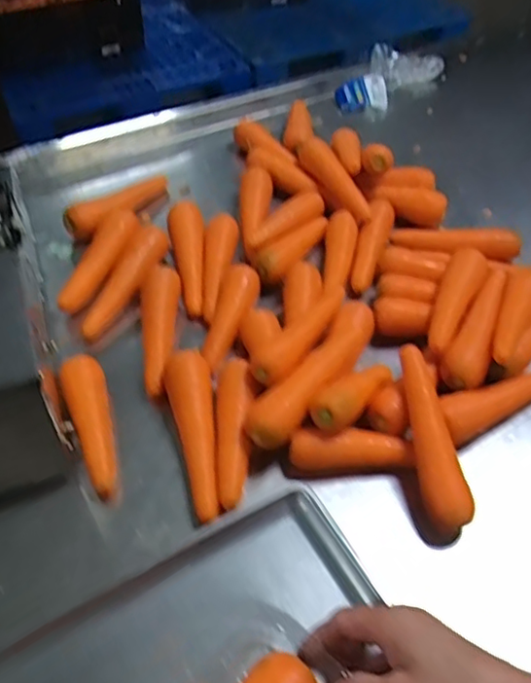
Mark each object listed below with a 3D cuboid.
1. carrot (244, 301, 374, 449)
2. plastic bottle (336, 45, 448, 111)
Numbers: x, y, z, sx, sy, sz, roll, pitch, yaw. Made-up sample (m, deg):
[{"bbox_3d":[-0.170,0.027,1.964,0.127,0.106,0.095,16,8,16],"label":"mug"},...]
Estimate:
[{"bbox_3d":[0.060,0.028,0.664,0.058,0.043,0.226,31,55,23],"label":"carrot"},{"bbox_3d":[0.234,-0.490,1.136,0.242,0.070,0.080,-29,56,-25],"label":"plastic bottle"}]

